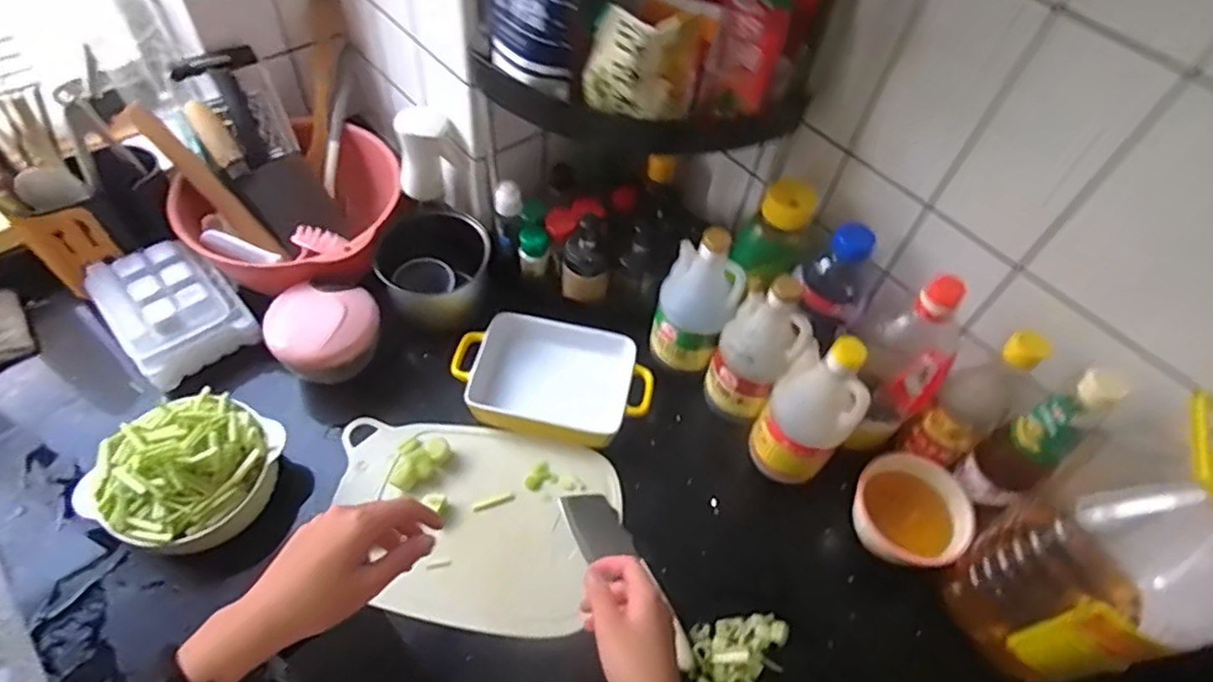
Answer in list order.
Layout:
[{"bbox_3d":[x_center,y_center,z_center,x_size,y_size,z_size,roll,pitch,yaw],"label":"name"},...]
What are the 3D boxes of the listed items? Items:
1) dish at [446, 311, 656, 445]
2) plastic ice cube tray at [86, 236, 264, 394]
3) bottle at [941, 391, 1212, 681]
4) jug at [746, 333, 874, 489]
[{"bbox_3d":[-0.064,0.044,0.805,0.229,0.045,0.140,10,55,2],"label":"dish"},{"bbox_3d":[-0.517,-0.039,0.794,0.129,0.066,0.158,-36,66,-26],"label":"plastic ice cube tray"},{"bbox_3d":[0.453,0.184,0.575,0.181,0.345,0.137,-23,61,-20],"label":"bottle"},{"bbox_3d":[0.208,0.075,0.680,0.084,0.189,0.067,36,60,18],"label":"jug"}]

